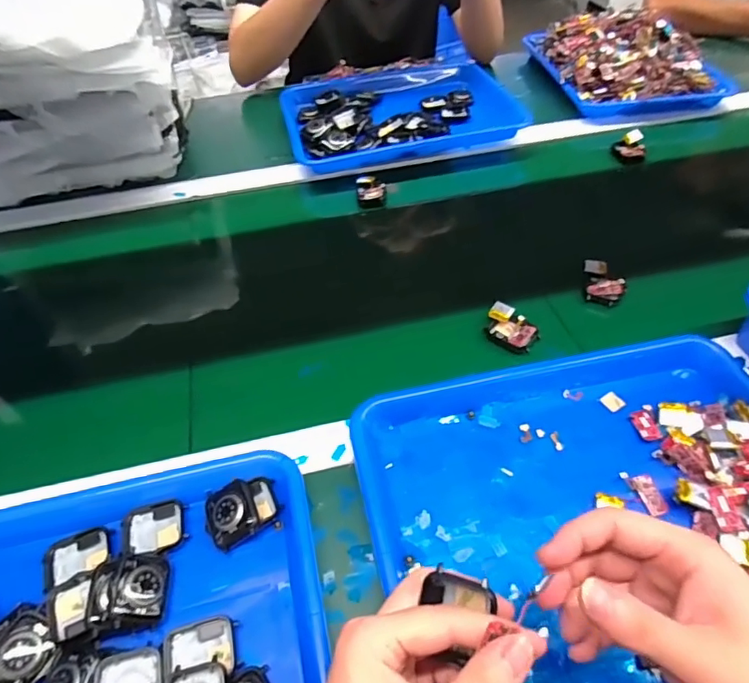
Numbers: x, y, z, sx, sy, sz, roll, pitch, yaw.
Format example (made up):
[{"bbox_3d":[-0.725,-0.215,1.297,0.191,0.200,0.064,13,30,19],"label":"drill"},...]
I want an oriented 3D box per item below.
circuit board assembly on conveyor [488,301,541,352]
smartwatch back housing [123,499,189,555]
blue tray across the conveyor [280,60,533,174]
[{"bbox_3d":[0.134,-0.014,0.503,0.053,0.012,0.037,34,59,27],"label":"circuit board assembly on conveyor"},{"bbox_3d":[-0.165,0.140,0.386,0.044,0.007,0.040,-10,50,-7],"label":"smartwatch back housing"},{"bbox_3d":[0.035,-0.359,0.785,0.343,0.035,0.251,-14,51,-9],"label":"blue tray across the conveyor"}]

